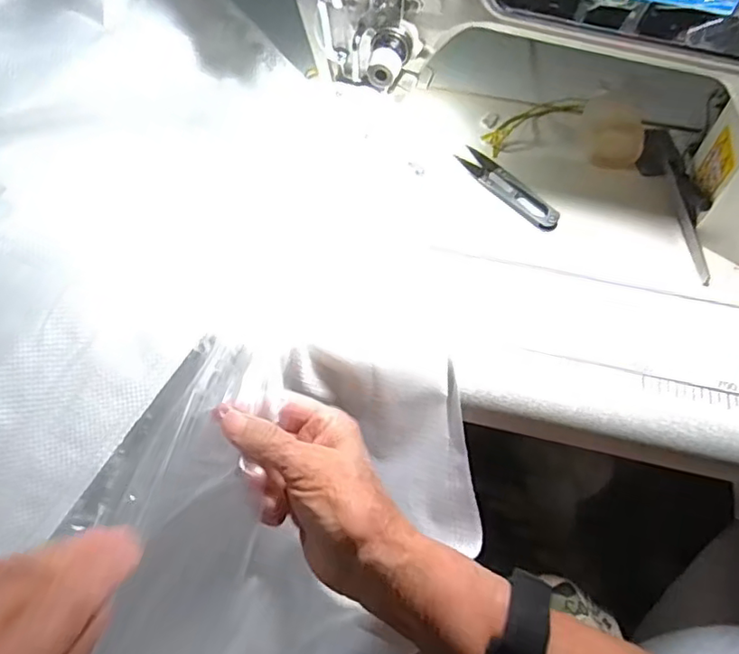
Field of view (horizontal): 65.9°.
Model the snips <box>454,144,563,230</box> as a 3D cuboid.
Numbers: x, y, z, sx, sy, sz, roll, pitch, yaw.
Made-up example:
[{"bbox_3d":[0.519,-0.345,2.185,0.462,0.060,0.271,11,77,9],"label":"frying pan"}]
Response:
[{"bbox_3d":[0.106,-0.108,0.434,0.028,0.007,0.095,-36,64,-20],"label":"snips"}]

